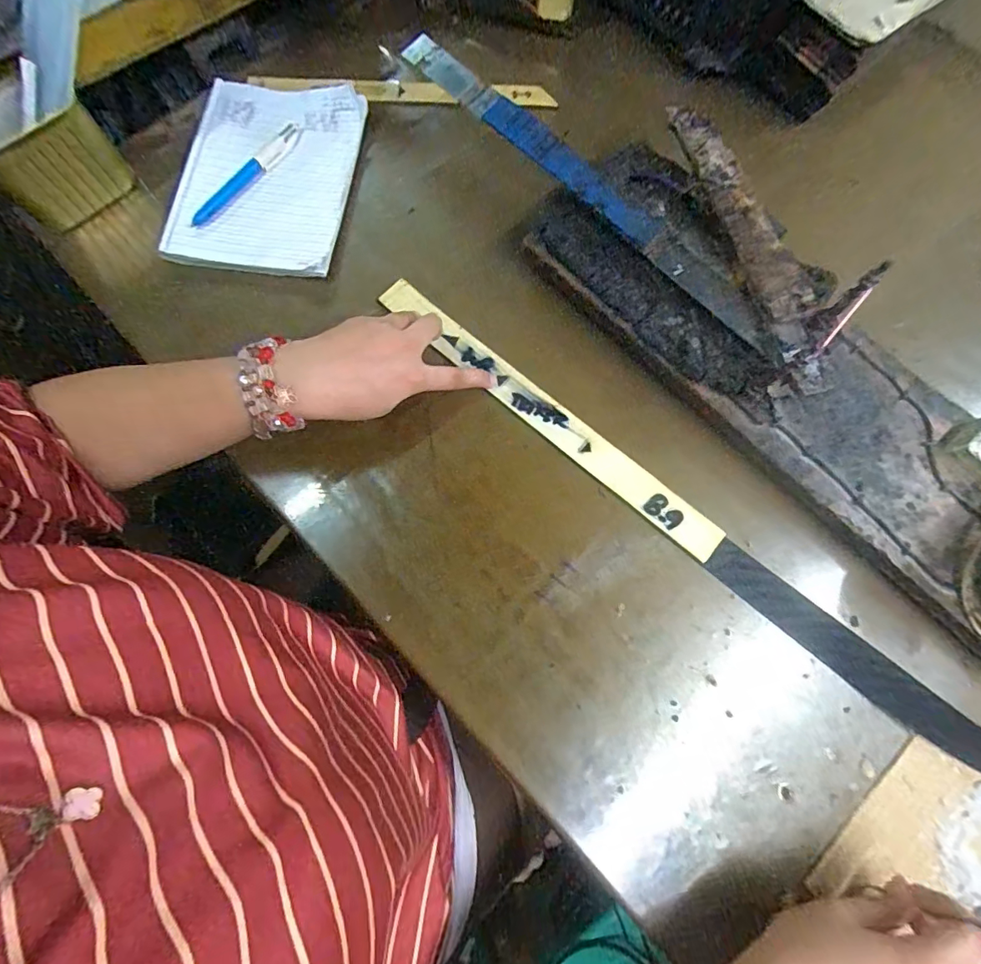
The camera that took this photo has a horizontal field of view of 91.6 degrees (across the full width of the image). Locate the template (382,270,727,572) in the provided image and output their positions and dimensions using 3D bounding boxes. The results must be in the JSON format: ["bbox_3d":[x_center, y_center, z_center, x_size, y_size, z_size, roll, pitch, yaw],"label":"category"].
[{"bbox_3d":[0.046,-0.059,0.407,0.351,0.006,0.033,40,83,7],"label":"template"}]

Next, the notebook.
[{"bbox_3d":[-0.220,-0.299,0.467,0.166,0.020,0.204,9,86,3],"label":"notebook"}]

